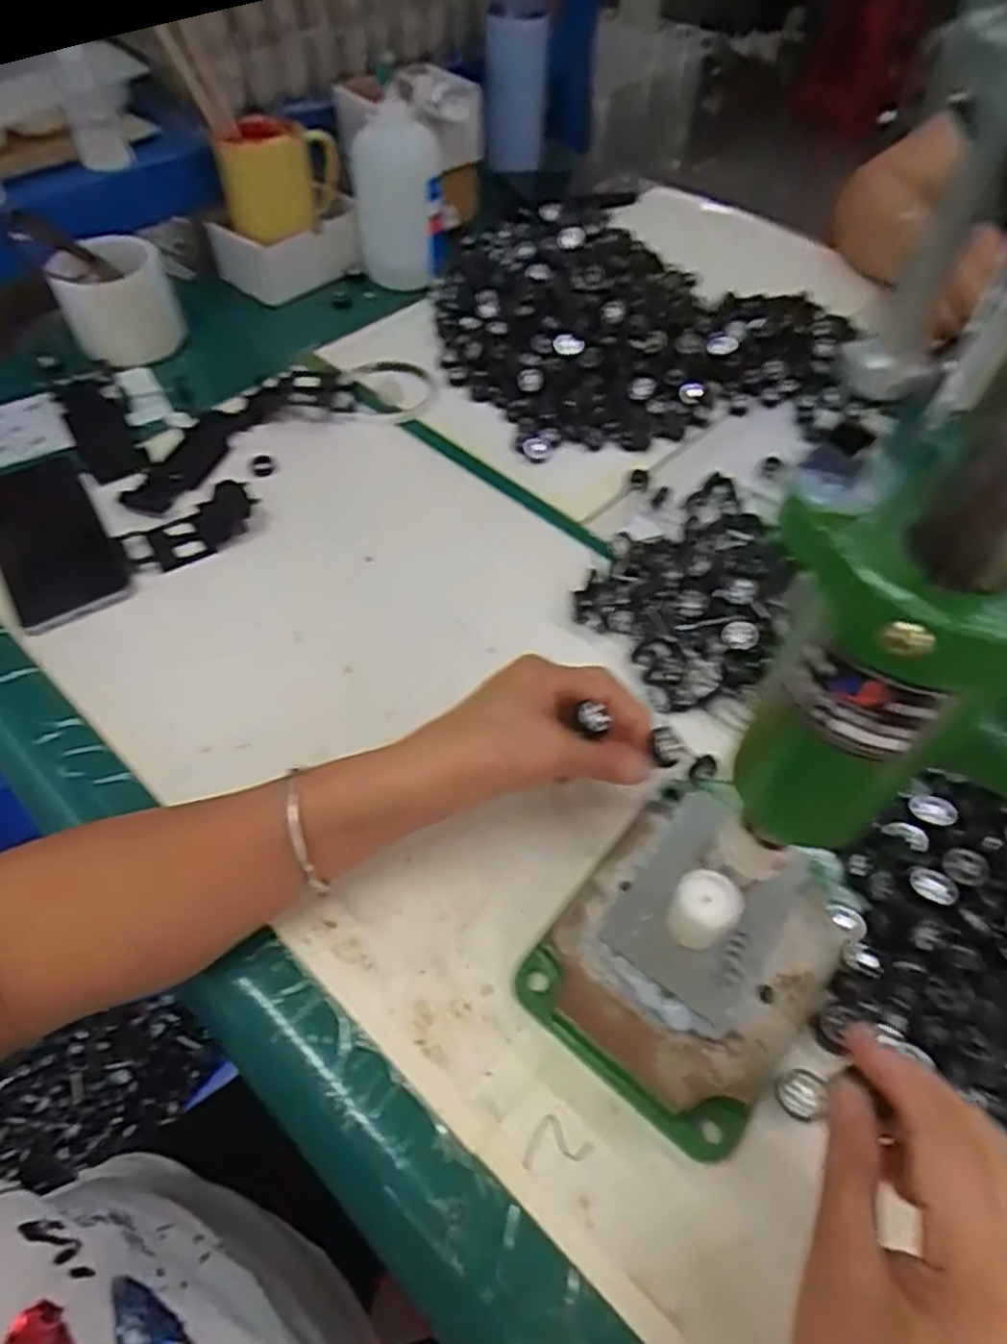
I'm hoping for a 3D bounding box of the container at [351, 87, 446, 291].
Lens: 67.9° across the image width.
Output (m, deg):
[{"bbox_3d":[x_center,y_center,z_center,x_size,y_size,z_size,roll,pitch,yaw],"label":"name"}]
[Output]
[{"bbox_3d":[-0.100,-0.449,0.712,0.080,0.139,0.058,-5,54,-5],"label":"container"}]

